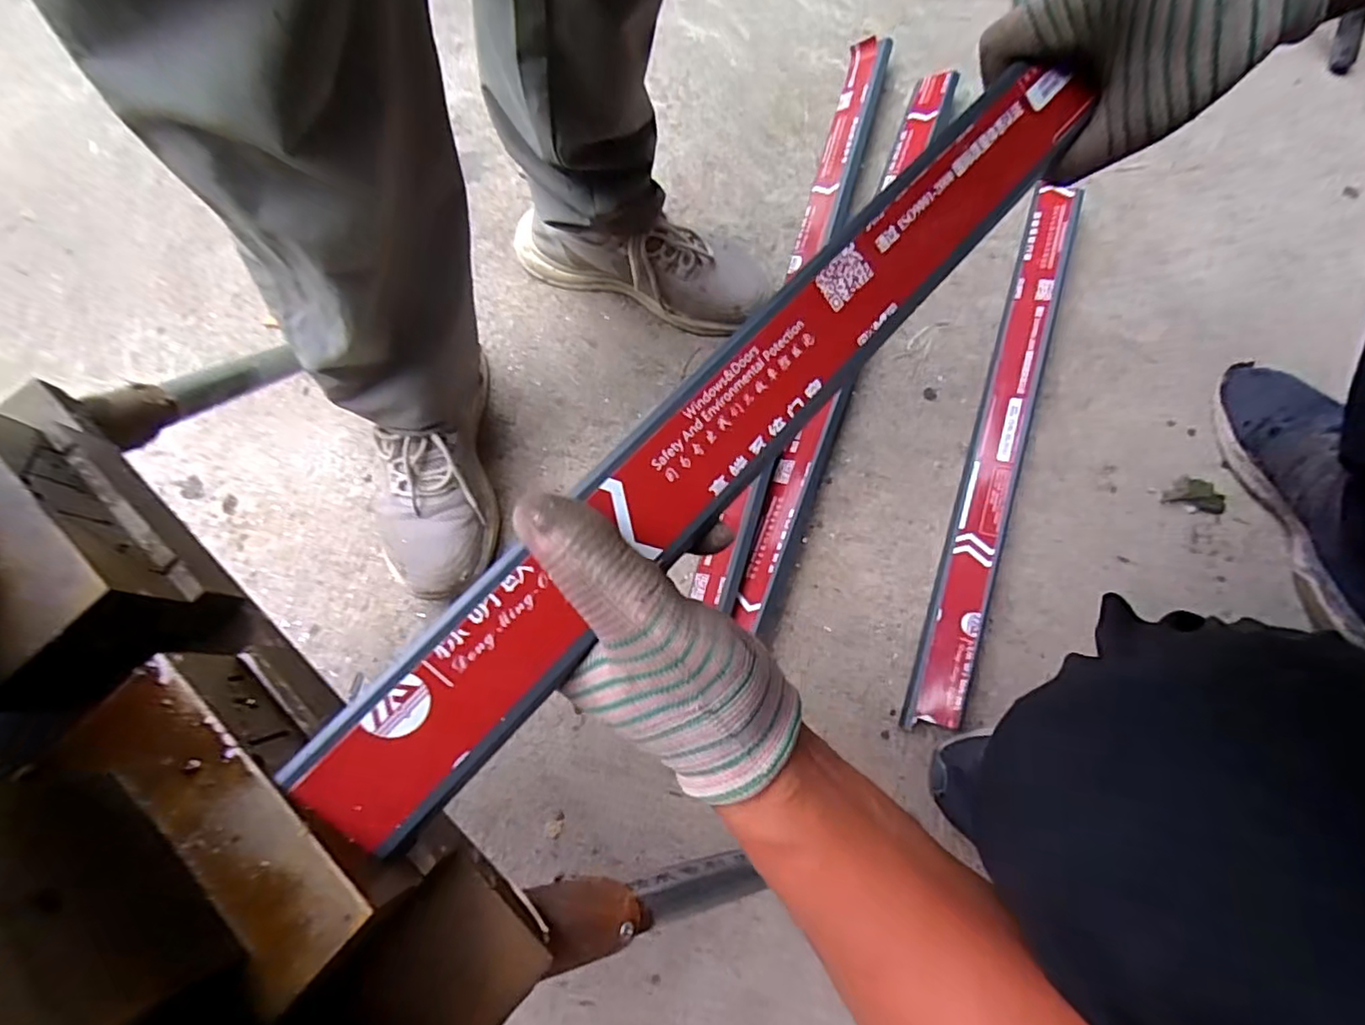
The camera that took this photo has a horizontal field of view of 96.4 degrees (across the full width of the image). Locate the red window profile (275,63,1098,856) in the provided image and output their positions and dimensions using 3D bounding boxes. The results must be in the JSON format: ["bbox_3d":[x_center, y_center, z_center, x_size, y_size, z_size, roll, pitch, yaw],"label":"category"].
[{"bbox_3d":[0.029,-0.047,0.240,0.041,0.023,0.411,42,78,11],"label":"red window profile"}]

